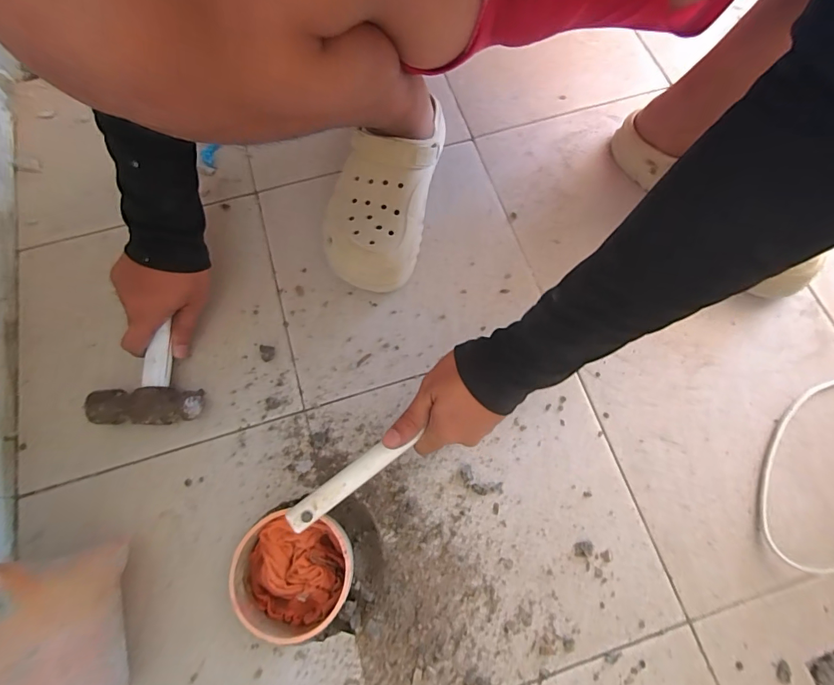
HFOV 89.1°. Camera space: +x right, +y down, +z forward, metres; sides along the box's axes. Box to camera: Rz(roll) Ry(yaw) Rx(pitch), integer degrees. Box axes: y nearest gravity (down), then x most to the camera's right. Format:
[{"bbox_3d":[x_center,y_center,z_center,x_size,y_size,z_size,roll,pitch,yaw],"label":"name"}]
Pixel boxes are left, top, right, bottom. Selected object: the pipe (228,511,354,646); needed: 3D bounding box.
[{"bbox_3d":[-0.116,0.219,0.409,0.110,0.049,0.108,0,71,1],"label":"pipe"}]

